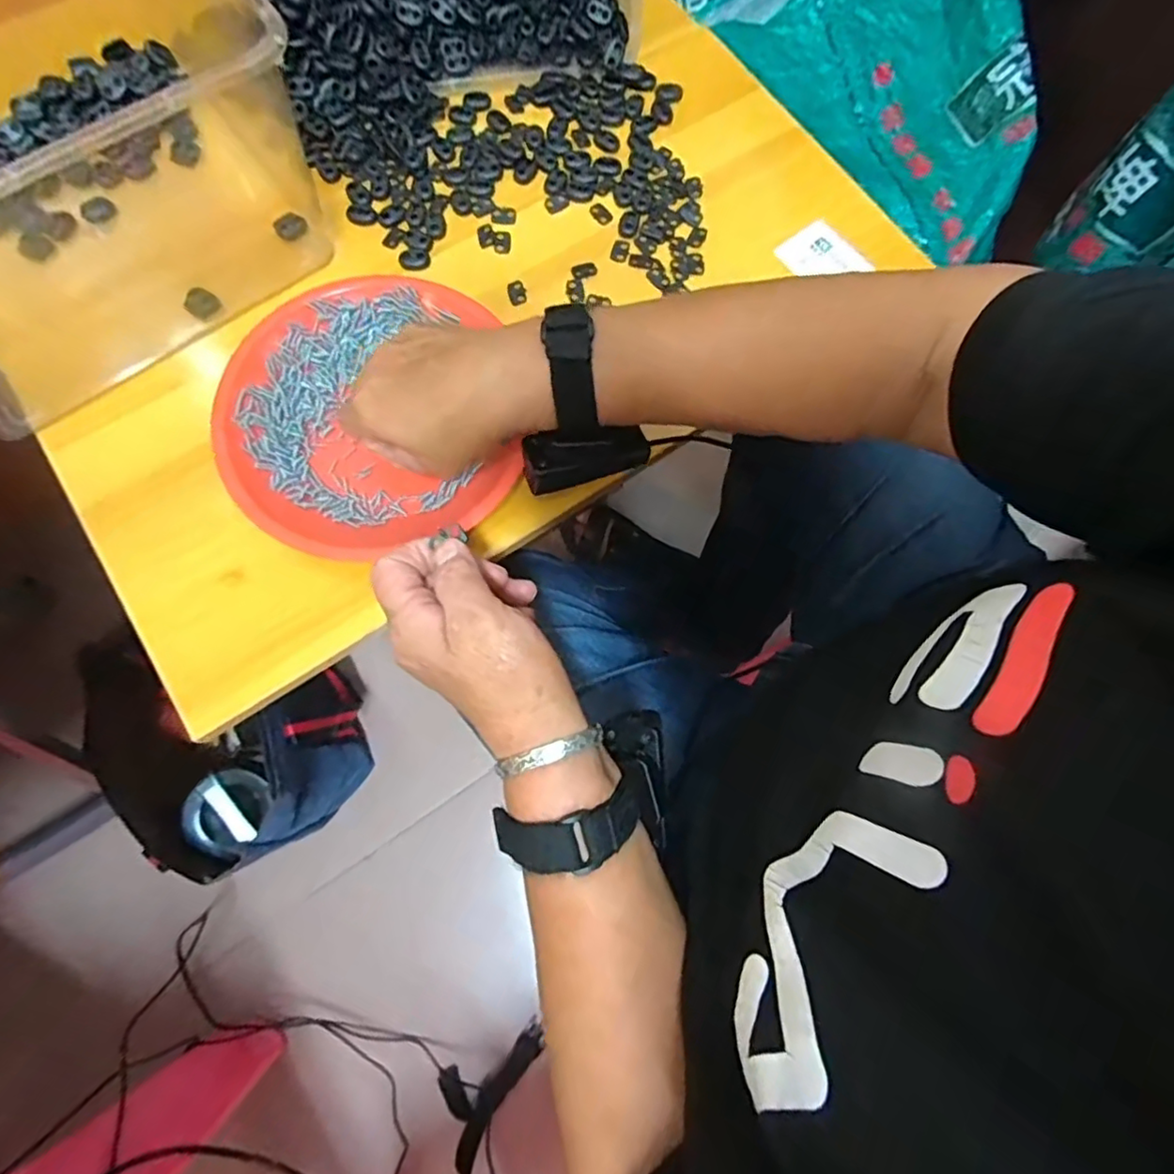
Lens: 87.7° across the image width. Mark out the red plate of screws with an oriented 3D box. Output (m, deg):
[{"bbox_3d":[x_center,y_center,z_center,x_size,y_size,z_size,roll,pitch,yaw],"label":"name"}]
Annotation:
[{"bbox_3d":[-0.143,-0.110,0.393,0.173,0.025,0.183,0,75,-2],"label":"red plate of screws"}]

